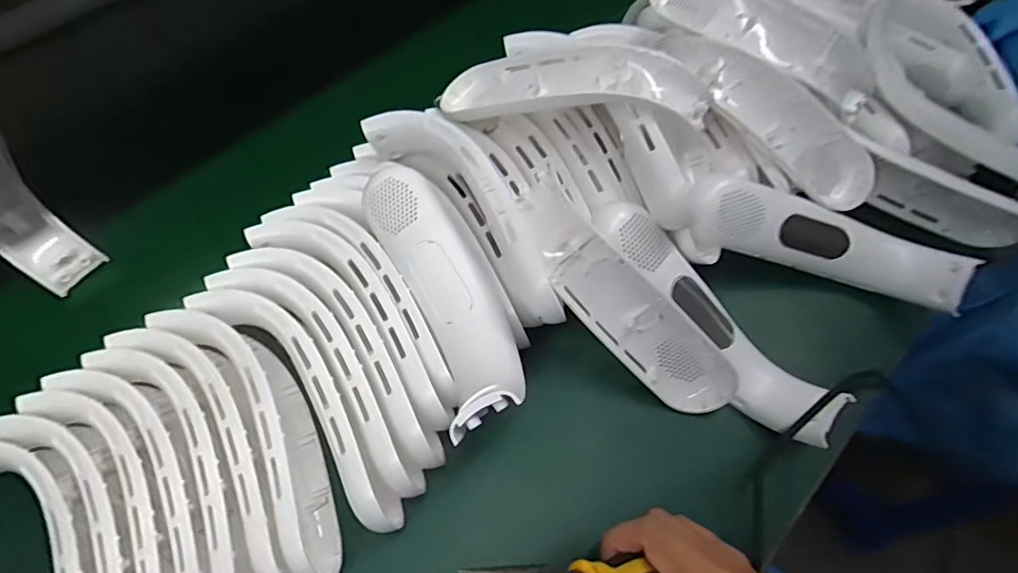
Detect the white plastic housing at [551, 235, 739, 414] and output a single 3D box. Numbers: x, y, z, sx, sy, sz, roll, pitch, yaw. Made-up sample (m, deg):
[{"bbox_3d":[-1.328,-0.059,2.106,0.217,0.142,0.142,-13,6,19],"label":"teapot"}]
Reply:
[{"bbox_3d":[0.092,0.027,0.355,0.141,0.028,0.049,44,104,-9],"label":"white plastic housing"}]

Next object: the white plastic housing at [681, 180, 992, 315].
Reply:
[{"bbox_3d":[0.228,-0.034,0.391,0.200,0.061,0.051,13,62,5],"label":"white plastic housing"}]

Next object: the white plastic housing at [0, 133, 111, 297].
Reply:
[{"bbox_3d":[-0.392,-0.064,0.419,0.168,0.037,0.052,40,67,18],"label":"white plastic housing"}]

